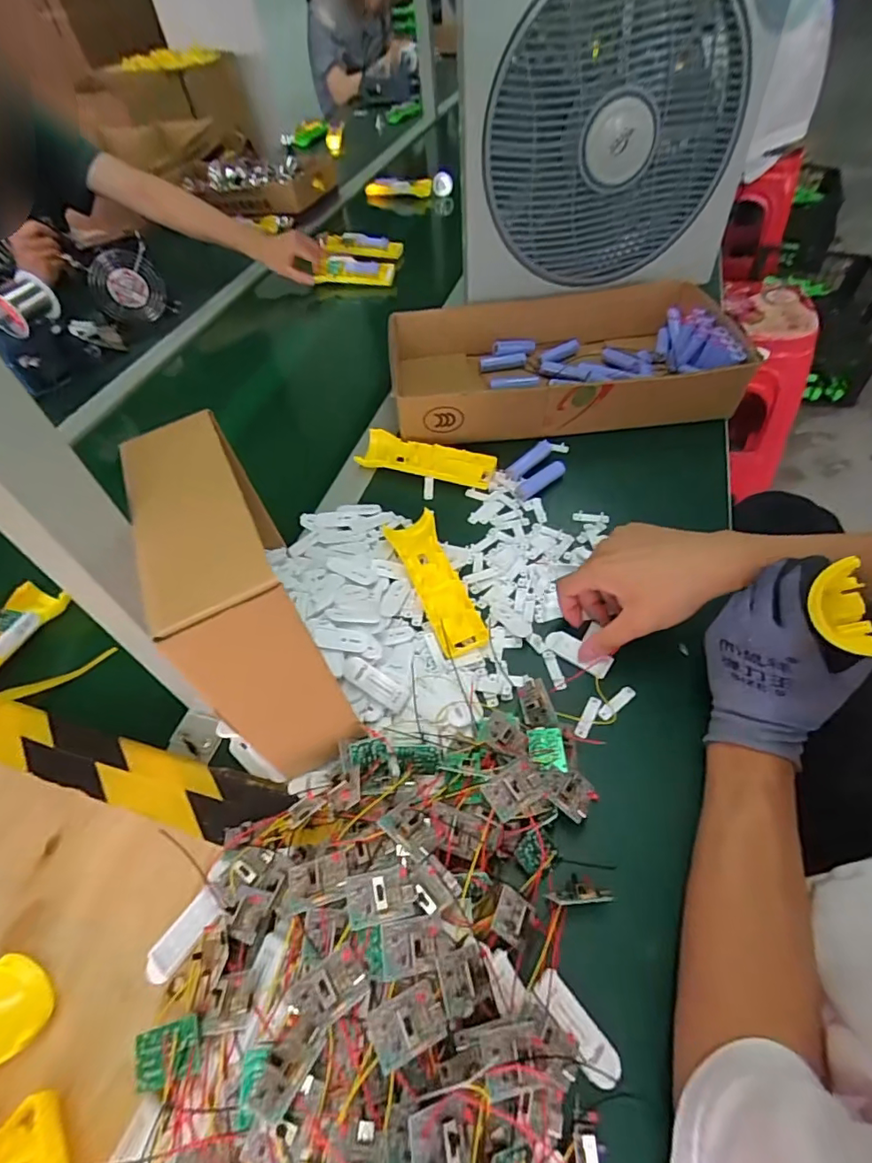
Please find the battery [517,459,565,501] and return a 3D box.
[{"bbox_3d":[0.119,-0.117,0.601,0.070,0.015,0.020,-33,55,-20],"label":"battery"}]

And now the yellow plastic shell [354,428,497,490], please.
[{"bbox_3d":[-0.010,-0.144,0.630,0.160,0.035,0.046,11,53,14],"label":"yellow plastic shell"}]

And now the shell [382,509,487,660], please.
[{"bbox_3d":[-0.002,-0.004,0.505,0.047,0.025,0.163,-18,52,-9],"label":"shell"}]

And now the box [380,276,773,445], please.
[{"bbox_3d":[0.150,-0.284,0.704,0.422,0.098,0.227,-4,51,2],"label":"box"}]

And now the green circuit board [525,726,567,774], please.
[{"bbox_3d":[0.084,0.126,0.397,0.027,0.004,0.033,0,51,4],"label":"green circuit board"}]

